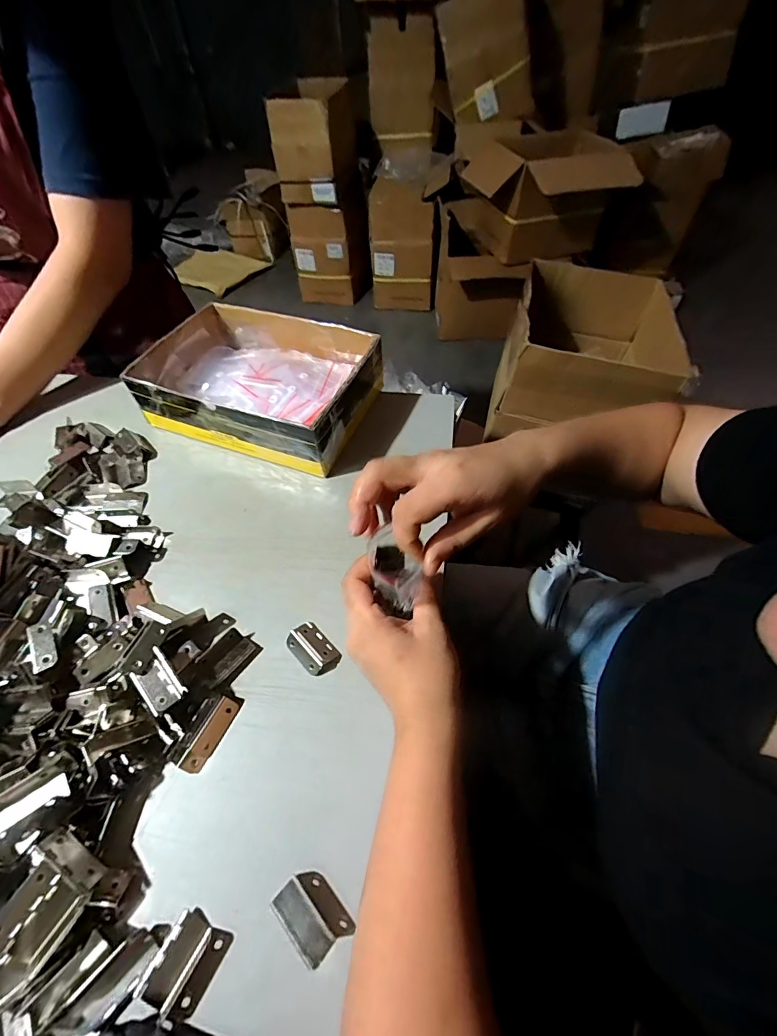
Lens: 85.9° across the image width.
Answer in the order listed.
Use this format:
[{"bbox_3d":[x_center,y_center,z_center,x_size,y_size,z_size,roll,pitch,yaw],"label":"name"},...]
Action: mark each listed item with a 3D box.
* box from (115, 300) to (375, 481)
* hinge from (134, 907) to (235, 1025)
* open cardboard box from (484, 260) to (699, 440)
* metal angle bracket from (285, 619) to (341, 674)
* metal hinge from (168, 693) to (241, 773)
[{"bbox_3d":[-0.154,-0.167,0.510,0.253,0.071,0.178,17,56,12],"label":"box"},{"bbox_3d":[-0.119,0.263,0.245,0.034,0.009,0.043,23,57,17],"label":"hinge"},{"bbox_3d":[0.348,-0.292,0.741,0.263,0.165,0.320,13,56,11],"label":"open cardboard box"},{"bbox_3d":[-0.064,0.109,0.349,0.028,0.011,0.045,-39,62,-24],"label":"metal angle bracket"},{"bbox_3d":[-0.139,0.161,0.315,0.027,0.014,0.053,19,56,14],"label":"metal hinge"}]

